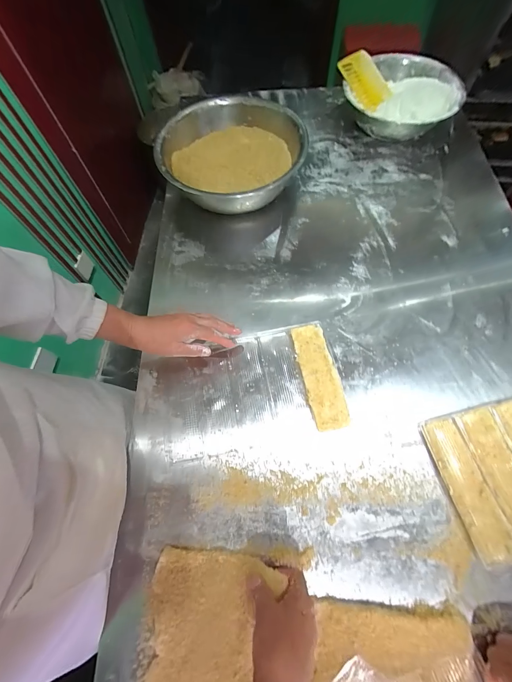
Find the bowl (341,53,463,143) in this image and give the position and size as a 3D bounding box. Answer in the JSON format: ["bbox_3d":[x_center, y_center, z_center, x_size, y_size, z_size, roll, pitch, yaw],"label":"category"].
[{"bbox_3d":[0.370,-0.603,0.734,0.254,0.102,0.255,-1,67,2],"label":"bowl"}]

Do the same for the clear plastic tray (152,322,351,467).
[{"bbox_3d":[-0.016,0.084,0.504,0.310,0.017,0.192,-12,67,-3],"label":"clear plastic tray"}]

